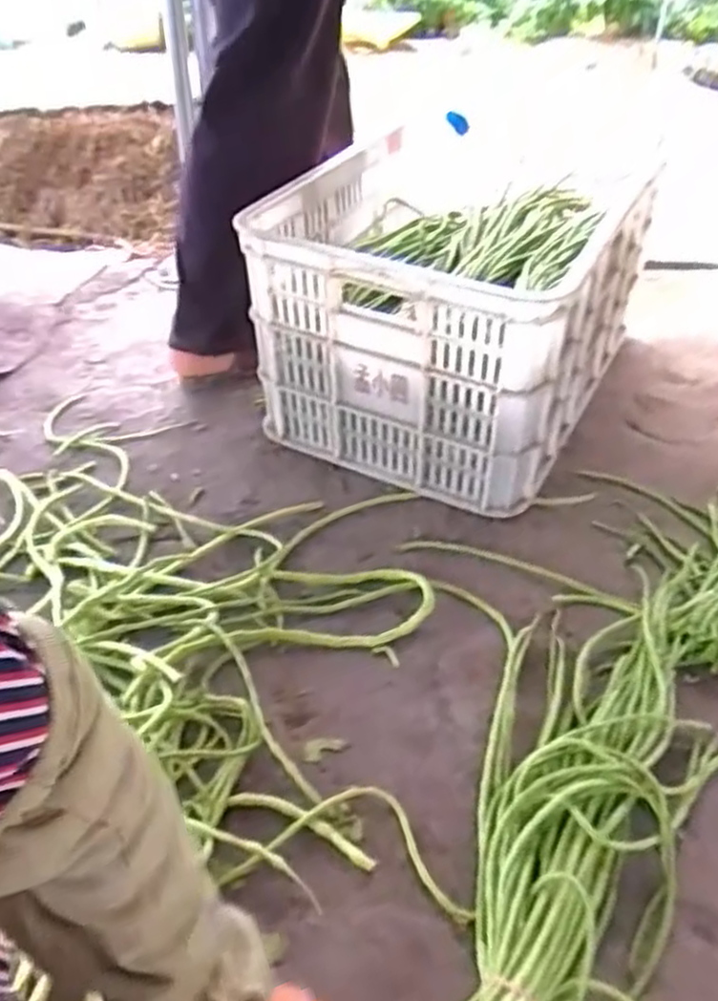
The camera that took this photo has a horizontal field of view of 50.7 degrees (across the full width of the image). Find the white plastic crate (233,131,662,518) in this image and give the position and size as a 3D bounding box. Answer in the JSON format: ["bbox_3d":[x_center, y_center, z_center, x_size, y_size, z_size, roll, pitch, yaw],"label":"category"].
[{"bbox_3d":[0.127,-0.265,1.081,0.409,0.332,0.446,19,41,22],"label":"white plastic crate"}]

